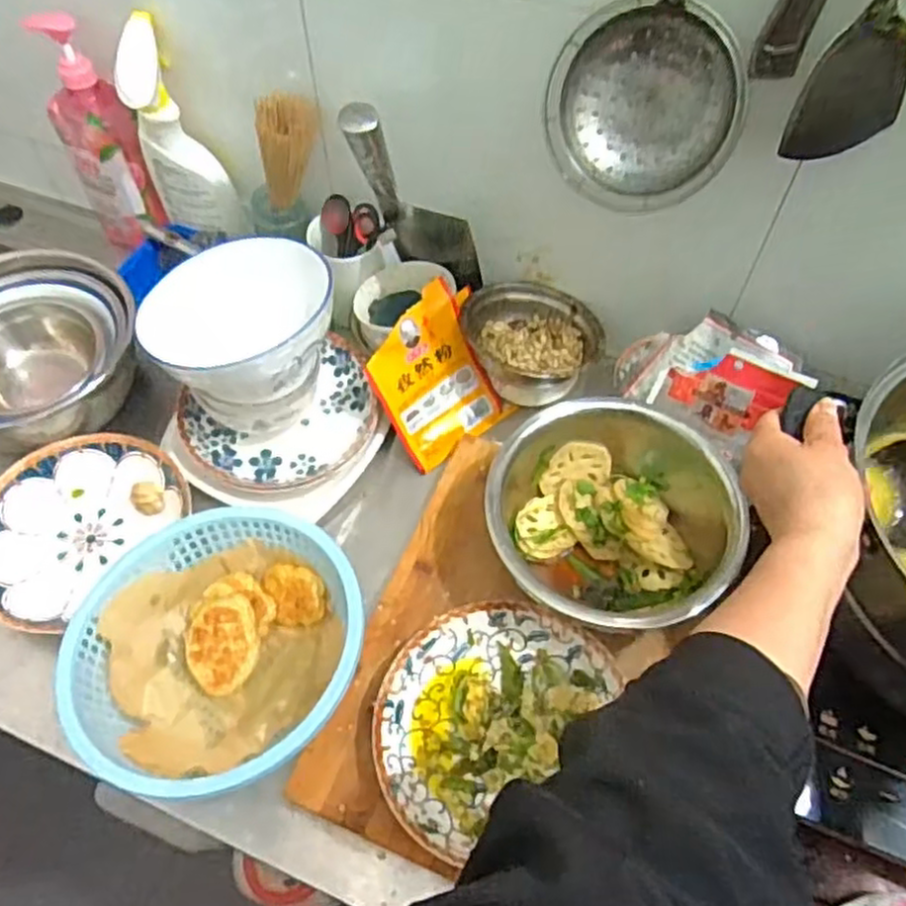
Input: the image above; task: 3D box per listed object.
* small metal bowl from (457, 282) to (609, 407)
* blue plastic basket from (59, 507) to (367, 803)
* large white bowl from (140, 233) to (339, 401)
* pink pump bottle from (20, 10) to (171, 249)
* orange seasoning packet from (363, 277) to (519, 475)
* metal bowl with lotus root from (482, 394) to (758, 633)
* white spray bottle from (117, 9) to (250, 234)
[{"bbox_3d":[0.082,-0.118,0.797,0.141,0.075,0.125,33,63,19],"label":"small metal bowl"},{"bbox_3d":[-0.191,0.159,0.614,0.228,0.077,0.226,0,57,0],"label":"blue plastic basket"},{"bbox_3d":[-0.195,-0.121,0.698,0.166,0.086,0.138,-4,58,-3],"label":"large white bowl"},{"bbox_3d":[-0.390,-0.347,0.824,0.077,0.236,0.081,-24,61,-15],"label":"pink pump bottle"},{"bbox_3d":[-0.014,-0.078,0.758,0.128,0.164,0.018,-34,26,-19],"label":"orange seasoning packet"},{"bbox_3d":[0.133,0.054,0.678,0.214,0.111,0.206,0,57,0],"label":"metal bowl with lotus root"},{"bbox_3d":[-0.288,-0.326,0.789,0.080,0.226,0.080,-21,60,-14],"label":"white spray bottle"}]

